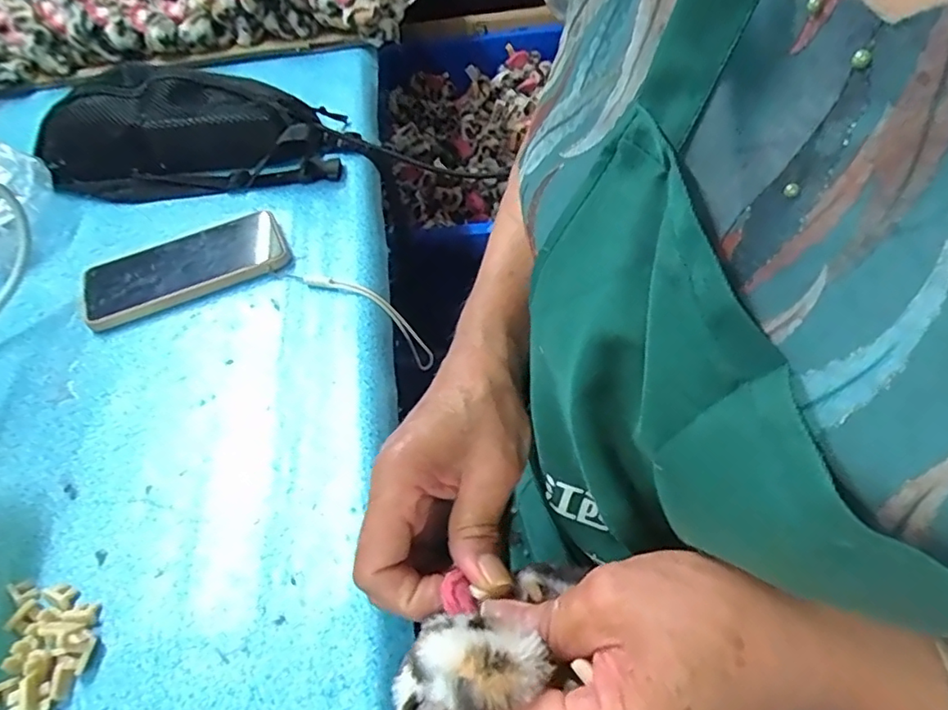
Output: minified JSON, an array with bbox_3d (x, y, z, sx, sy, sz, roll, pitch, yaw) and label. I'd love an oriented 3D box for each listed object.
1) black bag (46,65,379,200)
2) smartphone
[{"bbox_3d":[-0.280,-0.227,0.562,0.304,0.084,0.127,-8,50,-2],"label":"black bag"},{"bbox_3d":[-0.243,-0.076,0.482,0.160,0.013,0.081,-25,53,-15],"label":"smartphone"}]

